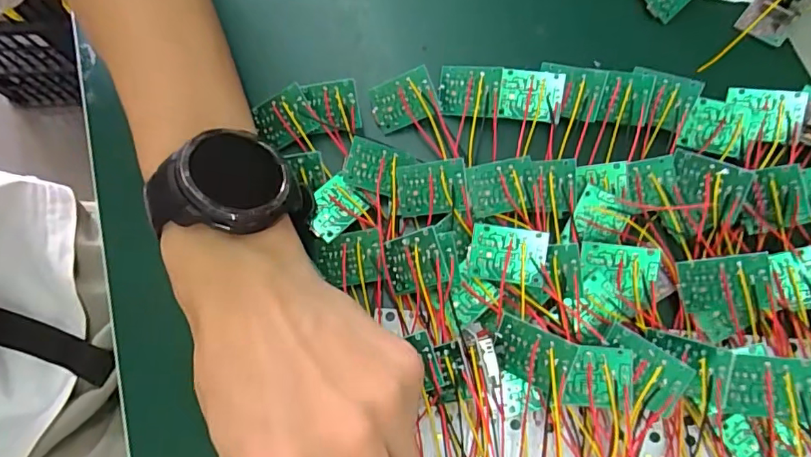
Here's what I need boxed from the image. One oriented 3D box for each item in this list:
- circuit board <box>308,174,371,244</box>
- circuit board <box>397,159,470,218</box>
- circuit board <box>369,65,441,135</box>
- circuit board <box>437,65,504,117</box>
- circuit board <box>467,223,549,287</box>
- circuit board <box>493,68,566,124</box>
[{"bbox_3d":[-0.038,-0.010,0.261,0.030,0.004,0.025,-41,77,-8],"label":"circuit board"},{"bbox_3d":[0.012,-0.020,0.257,0.036,0.004,0.027,-3,95,20],"label":"circuit board"},{"bbox_3d":[-0.001,-0.070,0.279,0.036,0.004,0.026,-21,100,15],"label":"circuit board"},{"bbox_3d":[0.034,-0.075,0.278,0.034,0.004,0.026,9,102,26],"label":"circuit board"},{"bbox_3d":[0.048,0.013,0.241,0.035,0.004,0.026,8,89,8],"label":"circuit board"},{"bbox_3d":[0.067,-0.071,0.273,0.034,0.004,0.026,7,100,4],"label":"circuit board"}]

